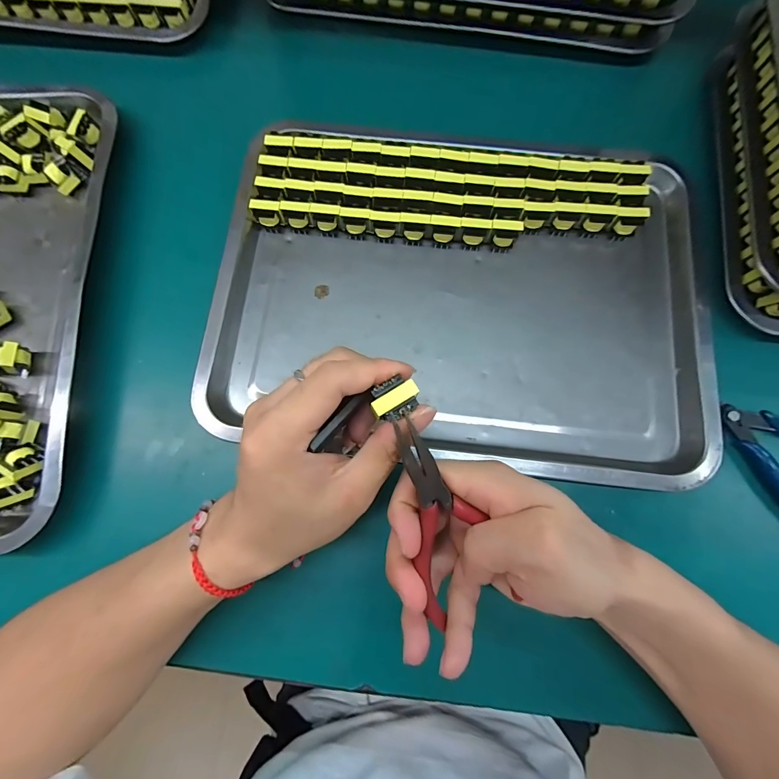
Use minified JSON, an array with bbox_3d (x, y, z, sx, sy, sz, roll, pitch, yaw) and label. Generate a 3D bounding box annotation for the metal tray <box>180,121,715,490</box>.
[{"bbox_3d":[0.055,-0.076,0.293,0.371,0.027,0.258,6,78,1],"label":"metal tray"}]

